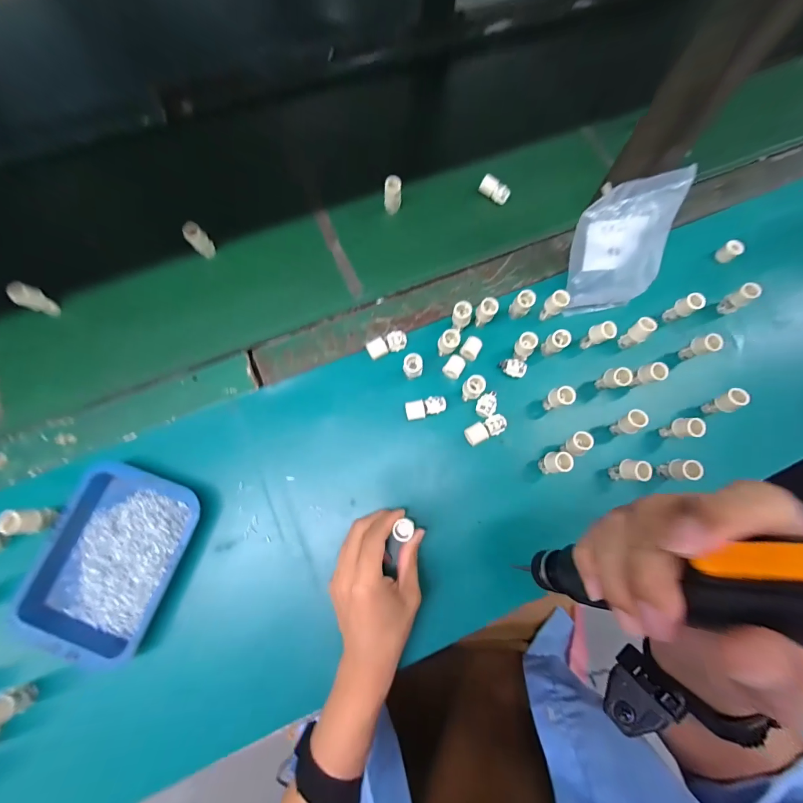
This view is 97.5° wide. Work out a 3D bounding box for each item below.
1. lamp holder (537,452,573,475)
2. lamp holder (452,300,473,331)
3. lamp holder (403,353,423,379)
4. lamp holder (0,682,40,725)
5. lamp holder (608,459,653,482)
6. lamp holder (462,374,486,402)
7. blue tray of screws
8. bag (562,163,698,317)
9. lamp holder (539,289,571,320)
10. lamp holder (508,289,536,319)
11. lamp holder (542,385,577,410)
[{"bbox_3d":[0.153,0.062,0.355,0.021,0.042,0.020,0,75,-1],"label":"lamp holder"},{"bbox_3d":[0.067,-0.093,0.399,0.020,0.038,0.024,15,75,3],"label":"lamp holder"},{"bbox_3d":[0.012,-0.035,0.380,0.020,0.033,0.022,0,75,-1],"label":"lamp holder"},{"bbox_3d":[-0.334,0.257,0.293,0.020,0.050,0.022,0,75,-1],"label":"lamp holder"},{"bbox_3d":[0.225,0.070,0.354,0.020,0.047,0.021,0,75,-1],"label":"lamp holder"},{"bbox_3d":[0.075,-0.014,0.371,0.020,0.030,0.021,0,75,-1],"label":"lamp holder"},{"bbox_3d":[-0.271,0.153,0.331,0.120,0.026,0.164,18,75,4],"label":"blue tray of screws"},{"bbox_3d":[0.247,-0.167,0.390,0.107,0.138,0.020,-5,33,3],"label":"bag"},{"bbox_3d":[0.174,-0.109,0.404,0.019,0.041,0.019,0,75,-1],"label":"lamp holder"},{"bbox_3d":[0.136,-0.109,0.401,0.020,0.039,0.017,25,76,6],"label":"lamp holder"},{"bbox_3d":[0.166,-0.001,0.377,0.020,0.047,0.020,0,75,-1],"label":"lamp holder"}]

